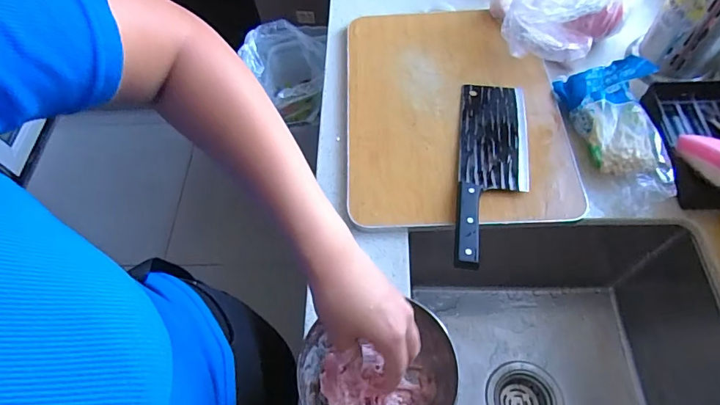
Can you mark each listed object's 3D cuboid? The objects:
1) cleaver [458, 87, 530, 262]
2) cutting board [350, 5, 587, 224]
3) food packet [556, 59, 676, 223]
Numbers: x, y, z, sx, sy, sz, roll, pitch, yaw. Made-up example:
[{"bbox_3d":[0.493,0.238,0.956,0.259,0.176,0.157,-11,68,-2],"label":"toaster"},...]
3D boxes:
[{"bbox_3d":[0.174,-0.052,0.576,0.088,0.029,0.284,5,61,9],"label":"cleaver"},{"bbox_3d":[0.134,-0.145,0.652,0.304,0.029,0.396,-3,60,3],"label":"cutting board"},{"bbox_3d":[0.333,-0.095,0.576,0.105,0.047,0.216,-1,60,5],"label":"food packet"}]

